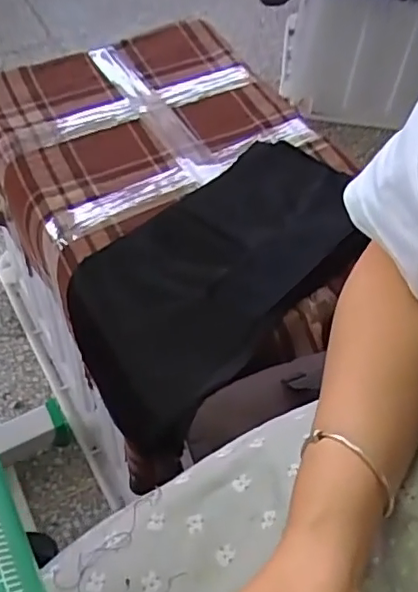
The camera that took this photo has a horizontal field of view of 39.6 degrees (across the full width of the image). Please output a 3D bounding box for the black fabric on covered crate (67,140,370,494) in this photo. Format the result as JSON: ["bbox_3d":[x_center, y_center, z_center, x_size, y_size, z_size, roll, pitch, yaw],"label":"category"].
[{"bbox_3d":[0.014,-0.040,0.718,0.233,0.099,0.449,36,60,21],"label":"black fabric on covered crate"}]

